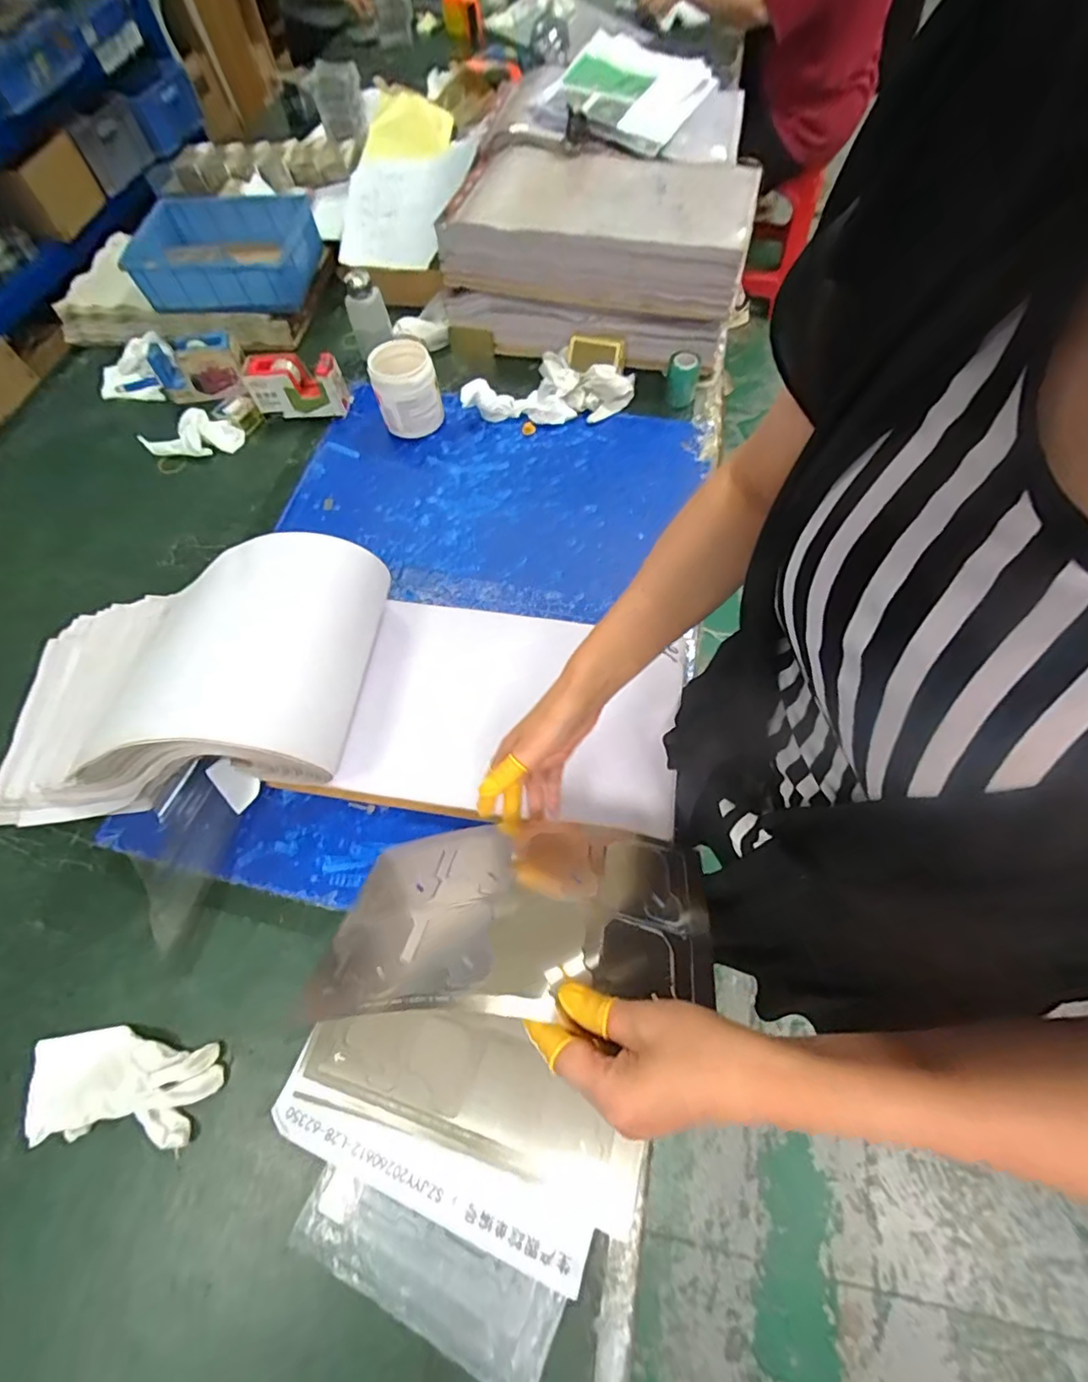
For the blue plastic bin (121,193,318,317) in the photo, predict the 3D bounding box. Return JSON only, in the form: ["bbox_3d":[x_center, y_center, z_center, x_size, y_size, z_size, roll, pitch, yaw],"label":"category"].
[{"bbox_3d":[-0.542,-0.748,0.931,0.288,0.087,0.198,-2,64,1],"label":"blue plastic bin"}]

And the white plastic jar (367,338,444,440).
[{"bbox_3d":[-0.212,-0.459,0.839,0.093,0.105,0.092,0,64,0],"label":"white plastic jar"}]

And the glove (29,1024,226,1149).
[{"bbox_3d":[-0.391,0.362,0.498,0.177,0.016,0.085,-1,64,-1],"label":"glove"}]

